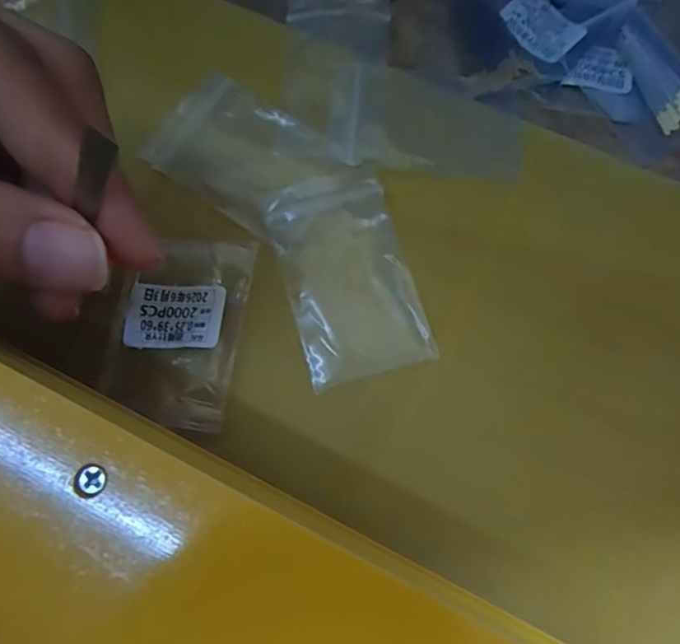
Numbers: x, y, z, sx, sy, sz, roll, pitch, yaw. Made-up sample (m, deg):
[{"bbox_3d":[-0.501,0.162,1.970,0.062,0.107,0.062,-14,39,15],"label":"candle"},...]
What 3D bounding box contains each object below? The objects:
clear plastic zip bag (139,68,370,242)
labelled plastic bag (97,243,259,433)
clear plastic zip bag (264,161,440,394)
[{"bbox_3d":[-0.030,-0.055,0.170,0.065,0.006,0.040,33,79,9],"label":"clear plastic zip bag"},{"bbox_3d":[-0.049,0.001,0.152,0.037,0.004,0.057,7,74,4],"label":"labelled plastic bag"},{"bbox_3d":[0.002,-0.016,0.156,0.037,0.004,0.065,-16,73,-3],"label":"clear plastic zip bag"}]

